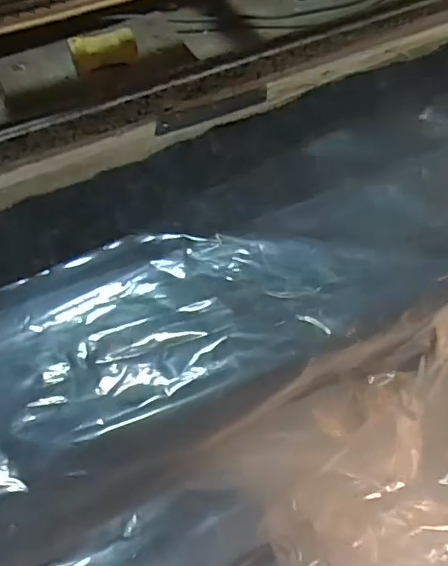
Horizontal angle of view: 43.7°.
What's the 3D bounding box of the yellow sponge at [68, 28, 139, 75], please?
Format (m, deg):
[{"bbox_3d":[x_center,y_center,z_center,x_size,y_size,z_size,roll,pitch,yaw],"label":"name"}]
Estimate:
[{"bbox_3d":[-0.090,-0.177,0.423,0.047,0.014,0.028,-13,60,-9],"label":"yellow sponge"}]

